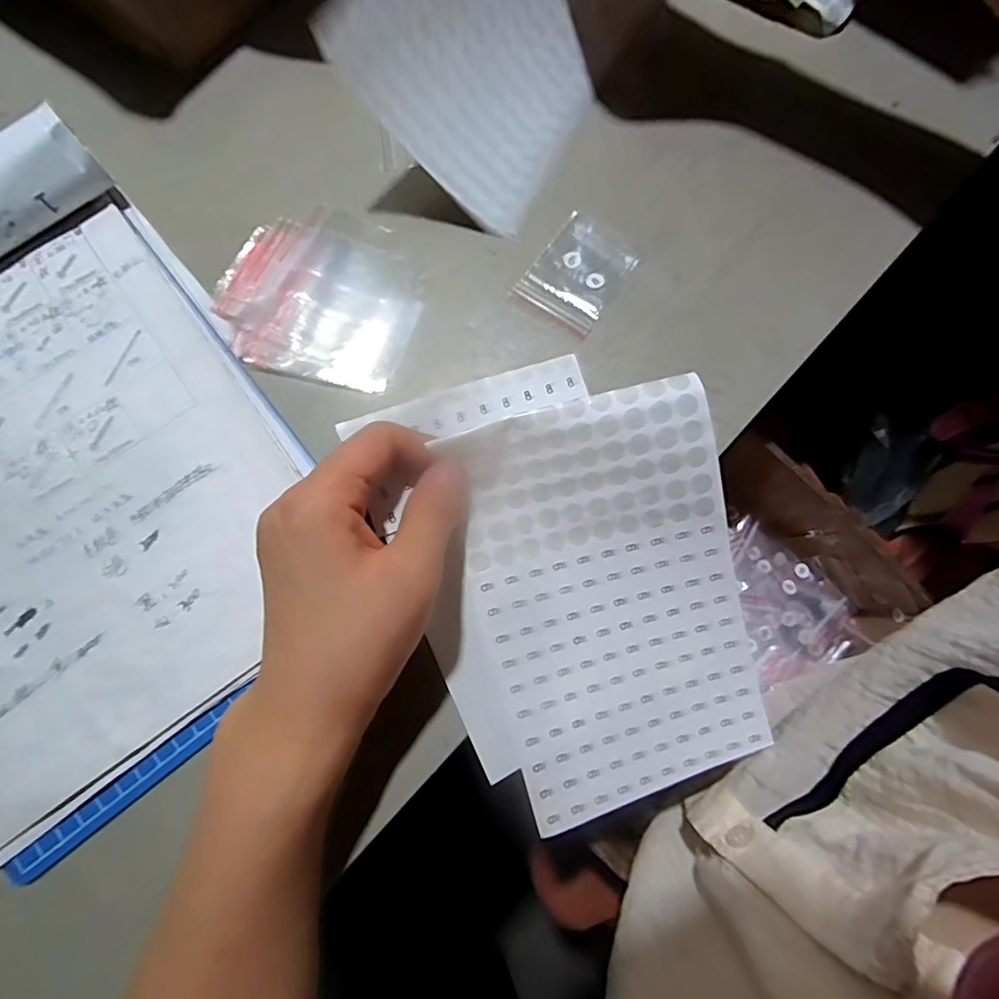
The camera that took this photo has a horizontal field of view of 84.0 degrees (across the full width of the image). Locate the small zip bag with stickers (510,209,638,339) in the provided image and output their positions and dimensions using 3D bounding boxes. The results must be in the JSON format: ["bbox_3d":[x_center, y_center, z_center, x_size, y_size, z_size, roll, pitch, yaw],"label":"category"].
[{"bbox_3d":[0.044,-0.126,0.311,0.049,0.004,0.062,36,79,7],"label":"small zip bag with stickers"}]

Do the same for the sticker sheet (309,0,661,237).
[{"bbox_3d":[0.019,-0.273,0.299,0.221,0.126,0.018,-55,38,-5],"label":"sticker sheet"}]

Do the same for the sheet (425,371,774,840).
[{"bbox_3d":[0.053,0.047,0.260,0.122,0.020,0.186,-16,96,-2],"label":"sheet"}]

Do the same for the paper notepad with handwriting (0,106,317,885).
[{"bbox_3d":[-0.220,-0.011,0.262,0.214,0.035,0.294,-36,80,-8],"label":"paper notepad with handwriting"}]

